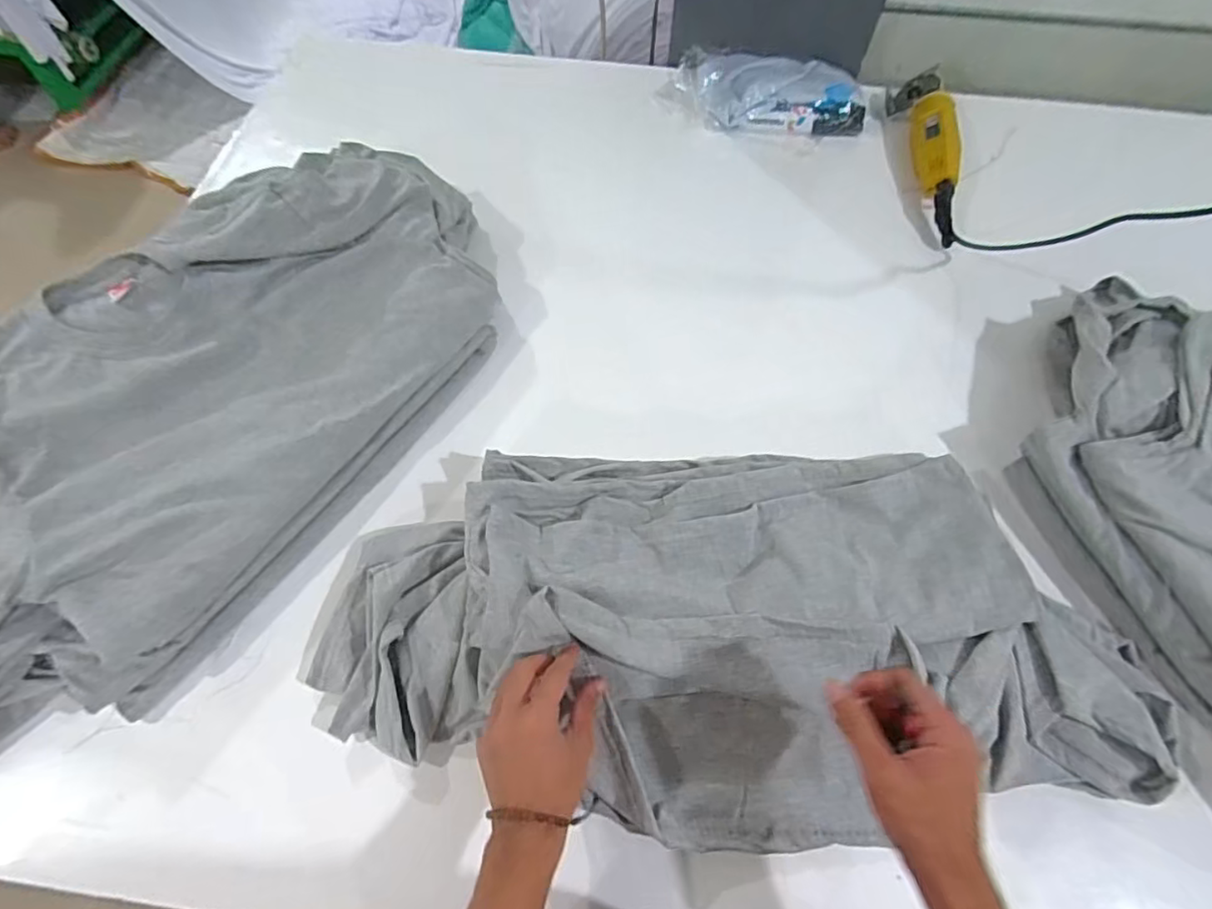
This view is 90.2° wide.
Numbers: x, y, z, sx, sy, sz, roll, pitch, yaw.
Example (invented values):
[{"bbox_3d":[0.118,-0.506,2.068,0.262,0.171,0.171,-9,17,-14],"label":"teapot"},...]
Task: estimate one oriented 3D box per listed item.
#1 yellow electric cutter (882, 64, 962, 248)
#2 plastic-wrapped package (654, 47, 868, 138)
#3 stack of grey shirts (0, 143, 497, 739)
[{"bbox_3d":[0.498,-0.461,0.909,0.077,0.060,0.342,1,62,0],"label":"yellow electric cutter"},{"bbox_3d":[0.255,-0.589,0.977,0.325,0.059,0.160,10,62,4],"label":"plastic-wrapped package"},{"bbox_3d":[-0.400,-0.055,0.624,0.317,0.169,0.773,34,66,16],"label":"stack of grey shirts"}]

